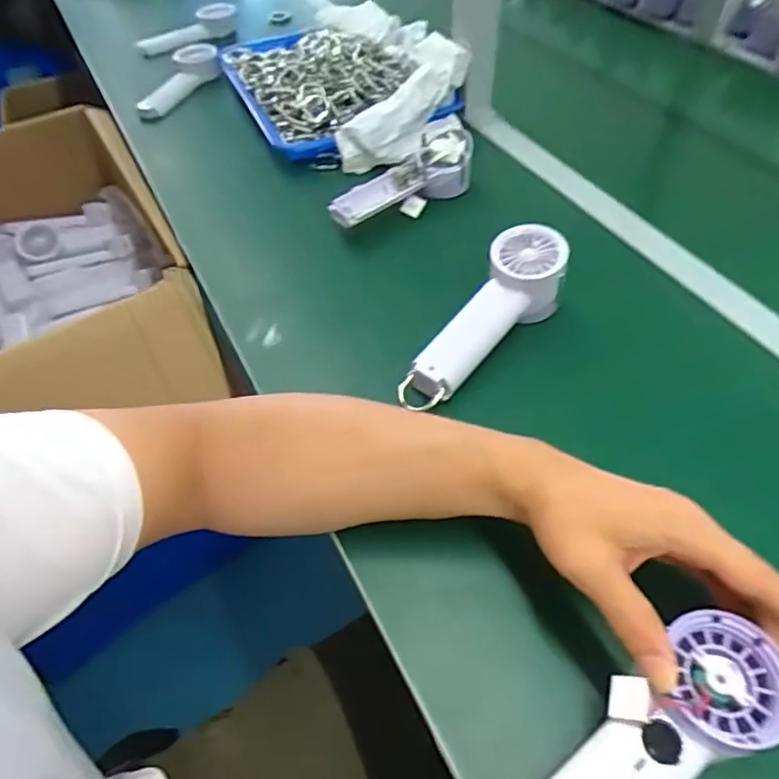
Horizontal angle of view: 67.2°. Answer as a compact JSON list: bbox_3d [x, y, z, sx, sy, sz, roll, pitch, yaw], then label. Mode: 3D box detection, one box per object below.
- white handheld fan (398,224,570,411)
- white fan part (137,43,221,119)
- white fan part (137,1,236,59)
[{"bbox_3d":[0.081,-0.055,0.498,0.062,0.056,0.192,34,74,27],"label":"white handheld fan"},{"bbox_3d":[-0.326,-0.457,0.881,0.176,0.051,0.043,-15,42,35],"label":"white fan part"},{"bbox_3d":[-0.327,-0.581,0.951,0.169,0.052,0.049,-22,53,-14],"label":"white fan part"}]

